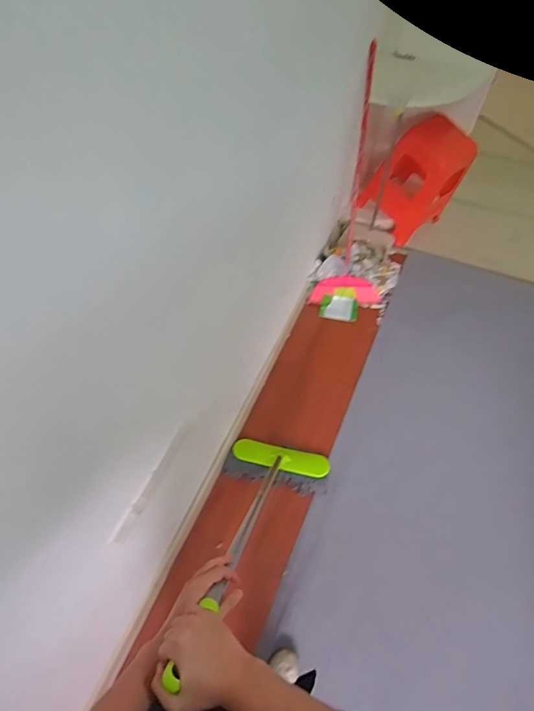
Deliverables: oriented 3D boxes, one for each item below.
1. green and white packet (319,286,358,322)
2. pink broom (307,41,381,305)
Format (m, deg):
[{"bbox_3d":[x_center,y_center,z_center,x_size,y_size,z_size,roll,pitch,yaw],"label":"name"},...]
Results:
[{"bbox_3d":[0.342,-0.247,1.875,0.170,0.016,0.164,11,77,4],"label":"green and white packet"},{"bbox_3d":[0.413,-0.688,1.682,0.299,0.986,0.150,10,25,6],"label":"pink broom"}]

